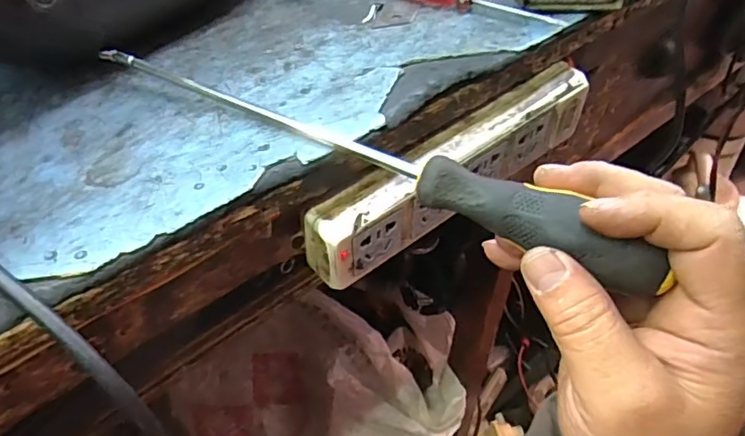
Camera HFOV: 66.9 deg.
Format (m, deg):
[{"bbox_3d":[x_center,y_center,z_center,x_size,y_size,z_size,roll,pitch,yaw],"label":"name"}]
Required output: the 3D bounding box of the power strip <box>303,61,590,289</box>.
[{"bbox_3d":[0.051,-0.031,0.341,0.212,0.049,0.031,-31,51,-26],"label":"power strip"}]

